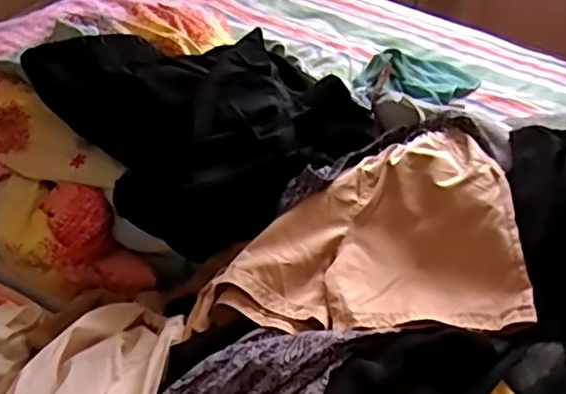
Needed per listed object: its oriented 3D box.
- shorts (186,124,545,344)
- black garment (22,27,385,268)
[{"bbox_3d":[0.092,0.043,0.832,0.387,0.101,0.296,2,47,-4],"label":"shorts"},{"bbox_3d":[-0.120,-0.114,0.961,0.346,0.193,0.361,-30,57,-30],"label":"black garment"}]

